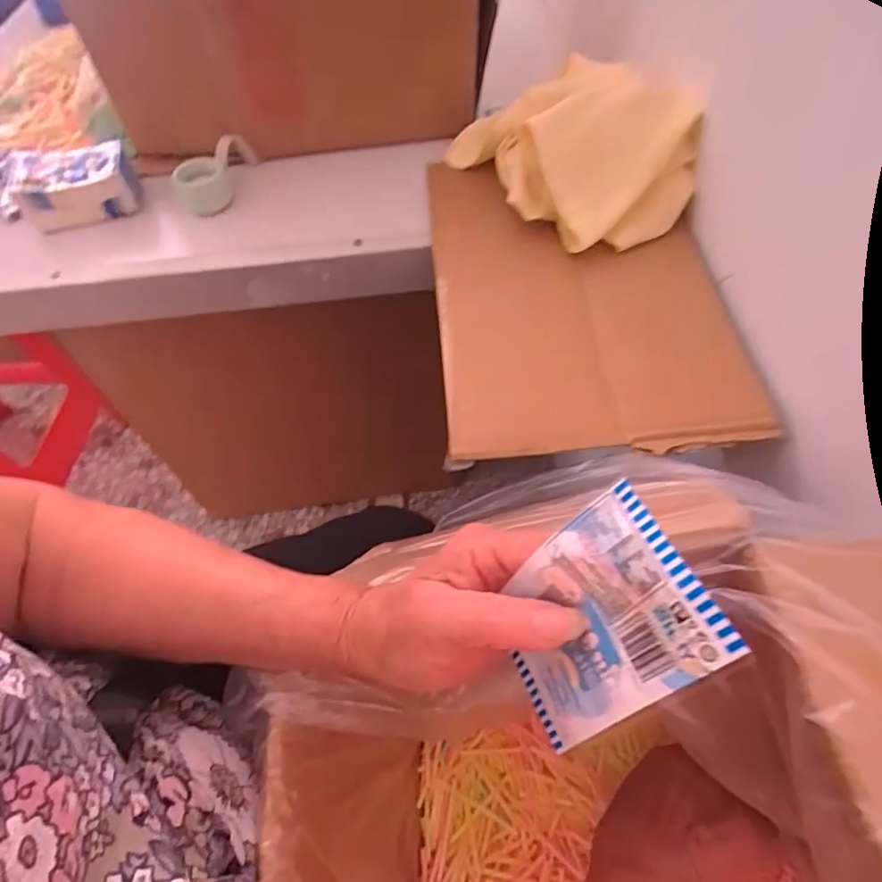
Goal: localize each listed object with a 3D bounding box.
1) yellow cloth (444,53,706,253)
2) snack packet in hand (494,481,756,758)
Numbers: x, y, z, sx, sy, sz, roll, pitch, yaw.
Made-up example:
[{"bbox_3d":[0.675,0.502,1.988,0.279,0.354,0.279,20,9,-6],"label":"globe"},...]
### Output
[{"bbox_3d":[0.121,-0.284,0.514,0.157,0.096,0.223,-22,57,-11],"label":"yellow cloth"},{"bbox_3d":[0.055,0.071,0.208,0.010,0.103,0.064,-6,52,-35],"label":"snack packet in hand"}]

